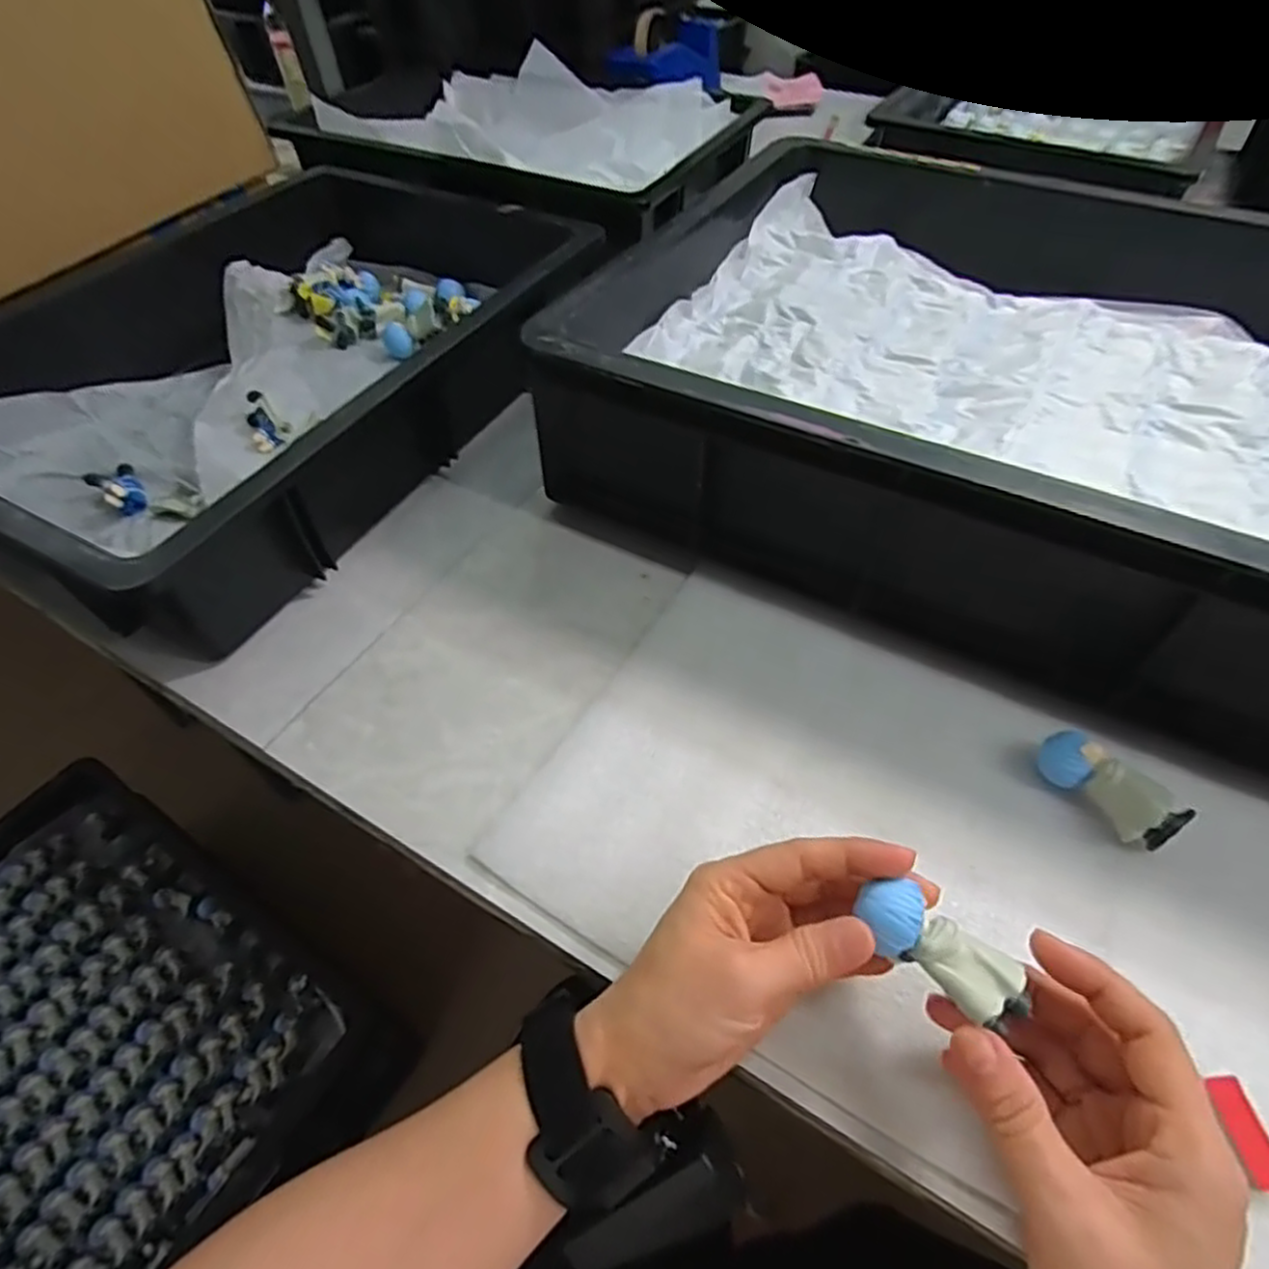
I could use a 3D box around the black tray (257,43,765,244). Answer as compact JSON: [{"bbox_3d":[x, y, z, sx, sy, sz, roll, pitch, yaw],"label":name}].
[{"bbox_3d":[-0.109,-0.522,0.764,0.425,0.106,0.313,23,56,19],"label":"black tray"}]

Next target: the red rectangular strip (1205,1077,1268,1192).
[{"bbox_3d":[0.227,0.184,0.262,0.011,0.005,0.034,-3,51,-1],"label":"red rectangular strip"}]

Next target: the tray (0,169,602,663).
[{"bbox_3d":[-0.271,-0.209,0.534,0.338,0.094,0.445,23,56,19],"label":"tray"}]

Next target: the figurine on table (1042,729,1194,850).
[{"bbox_3d":[0.224,0.073,0.335,0.022,0.032,0.062,-29,56,-19],"label":"figurine on table"}]

